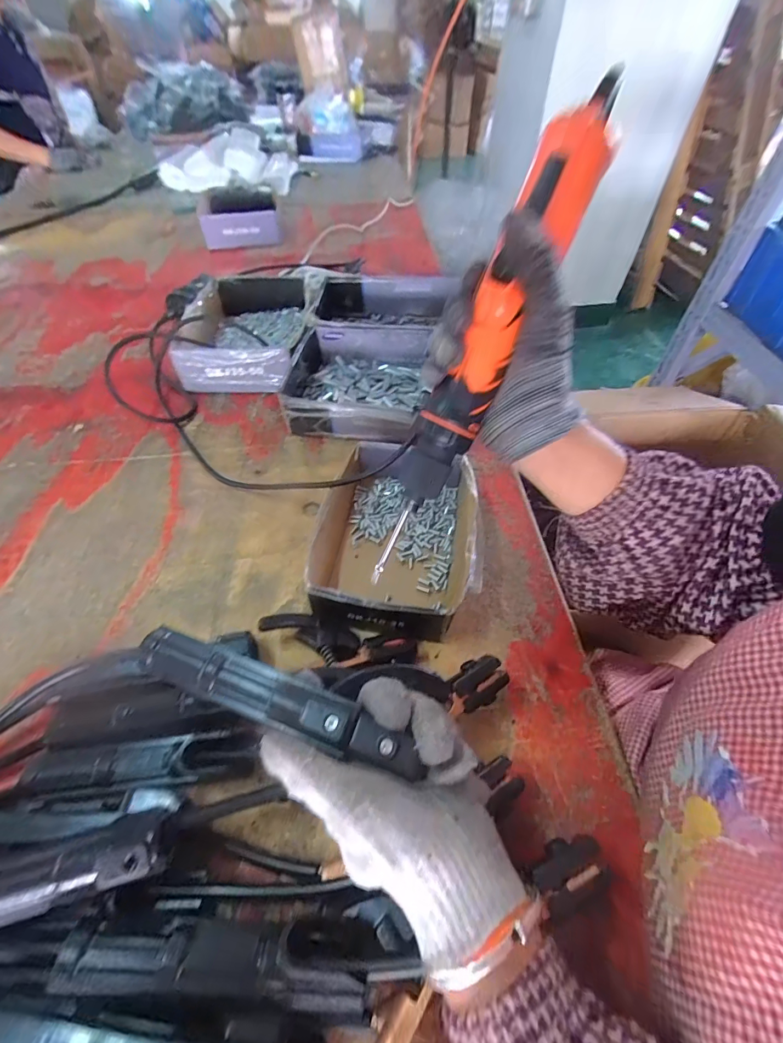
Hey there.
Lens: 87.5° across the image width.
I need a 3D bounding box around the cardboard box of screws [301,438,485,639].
[{"bbox_3d":[0.007,0.013,0.410,0.154,0.058,0.194,7,52,7],"label":"cardboard box of screws"}]

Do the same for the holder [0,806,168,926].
[{"bbox_3d":[-0.209,0.206,0.237,0.154,0.041,0.035,-11,53,-9],"label":"holder"}]

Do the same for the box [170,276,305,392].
[{"bbox_3d":[-0.234,-0.313,0.665,0.188,0.062,0.274,-3,51,0],"label":"box"}]

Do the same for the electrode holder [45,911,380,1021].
[{"bbox_3d":[-0.091,0.228,0.215,0.157,0.029,0.032,2,52,2],"label":"electrode holder"}]

